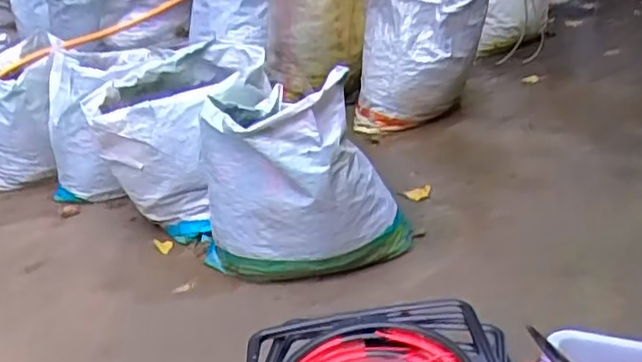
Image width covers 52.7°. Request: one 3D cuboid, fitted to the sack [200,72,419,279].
[{"bbox_3d":[-0.047,-0.008,1.389,0.336,0.415,0.330,-25,32,-34],"label":"sack"}]

